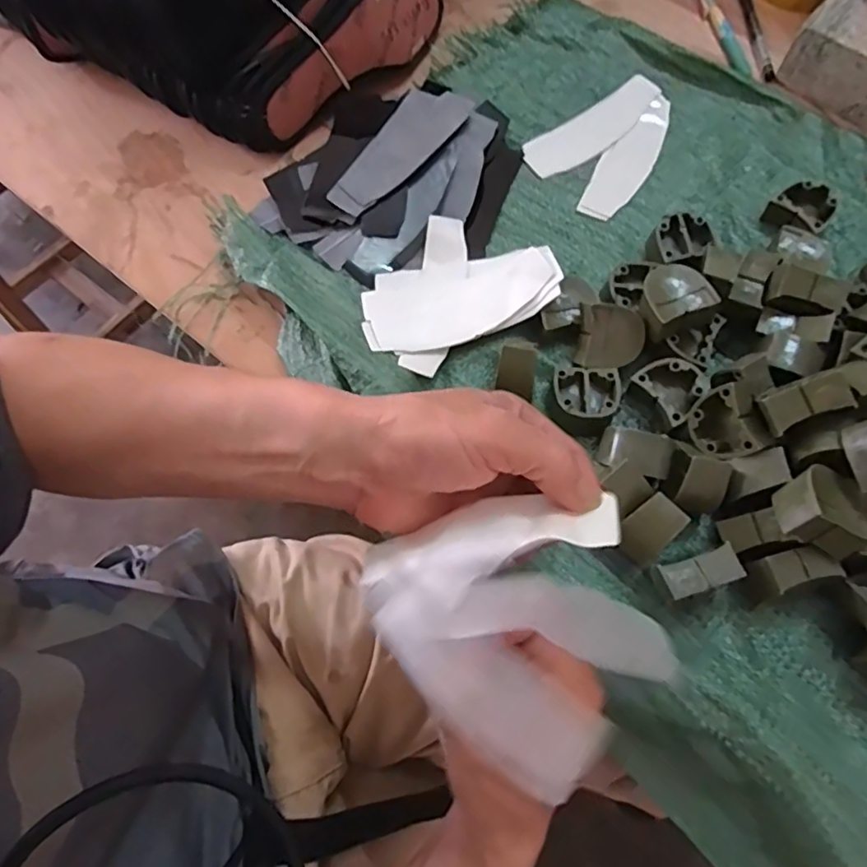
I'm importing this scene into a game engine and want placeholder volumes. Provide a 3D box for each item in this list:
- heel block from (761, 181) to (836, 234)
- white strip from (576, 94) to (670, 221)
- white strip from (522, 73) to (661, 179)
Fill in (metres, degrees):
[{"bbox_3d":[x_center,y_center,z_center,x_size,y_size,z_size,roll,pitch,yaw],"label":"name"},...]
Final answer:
[{"bbox_3d":[0.282,-0.171,0.450,0.041,0.022,0.035,40,75,16],"label":"heel block"},{"bbox_3d":[0.164,-0.231,0.489,0.039,0.006,0.134,29,73,12],"label":"white strip"},{"bbox_3d":[0.139,-0.262,0.503,0.136,0.005,0.044,-36,72,-9],"label":"white strip"}]

